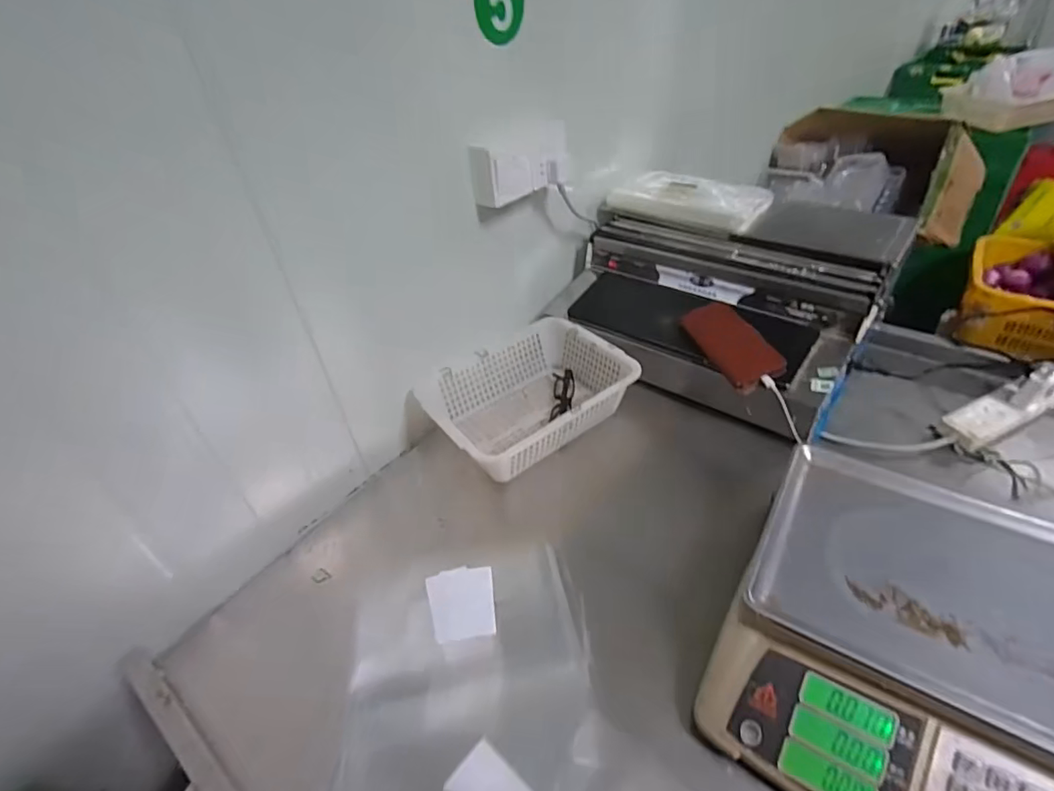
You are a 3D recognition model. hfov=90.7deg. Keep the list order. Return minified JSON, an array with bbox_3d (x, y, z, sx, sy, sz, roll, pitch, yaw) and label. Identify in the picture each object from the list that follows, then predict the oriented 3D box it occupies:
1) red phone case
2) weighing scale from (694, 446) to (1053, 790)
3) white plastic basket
[{"bbox_3d":[0.309,-0.082,0.791,0.077,0.017,0.166,-36,53,12],"label":"red phone case"},{"bbox_3d":[0.386,0.239,0.495,0.331,0.116,0.341,20,47,28],"label":"weighing scale"},{"bbox_3d":[-0.006,0.002,0.857,0.305,0.093,0.242,-30,46,-25],"label":"white plastic basket"}]

